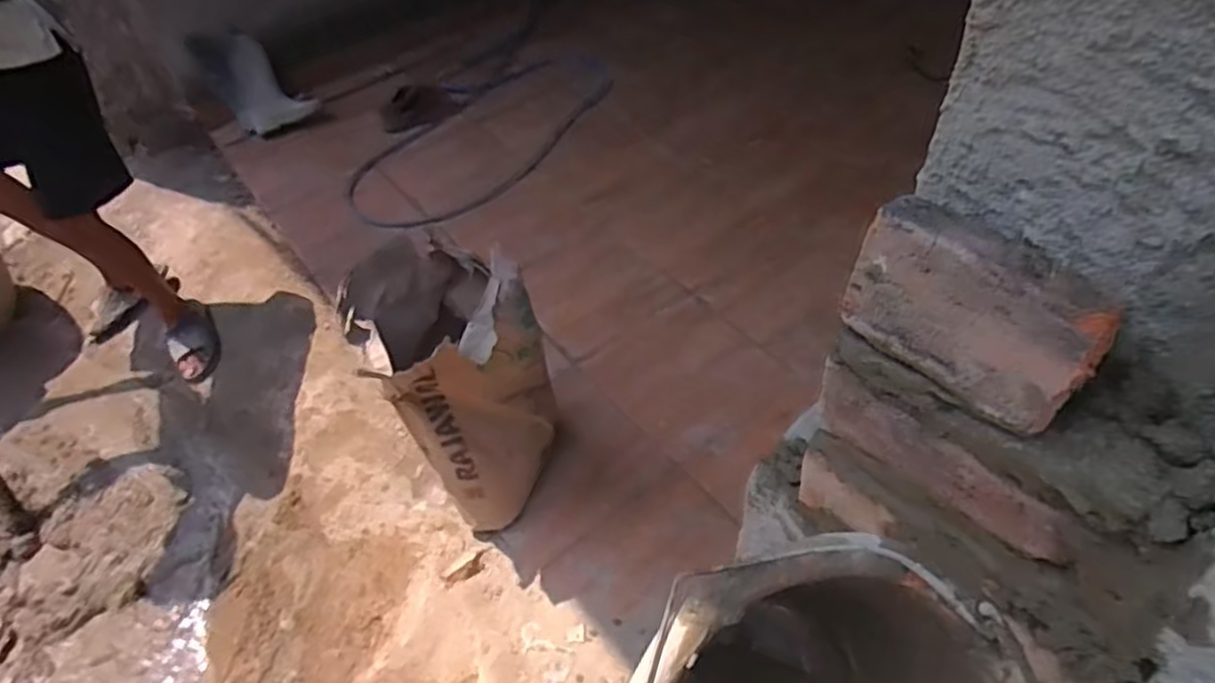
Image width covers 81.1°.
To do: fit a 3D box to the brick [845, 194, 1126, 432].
[{"bbox_3d":[0.226,-0.020,0.440,0.049,0.094,0.141,-36,54,-26],"label":"brick"}]

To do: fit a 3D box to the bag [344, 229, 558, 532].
[{"bbox_3d":[-0.285,0.096,1.388,0.264,0.539,0.301,28,55,27],"label":"bag"}]

